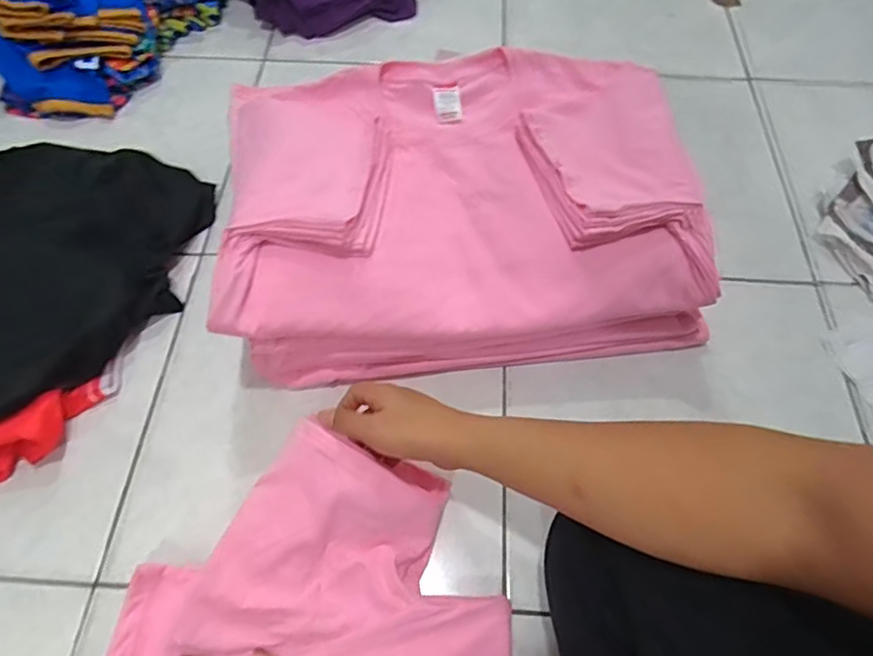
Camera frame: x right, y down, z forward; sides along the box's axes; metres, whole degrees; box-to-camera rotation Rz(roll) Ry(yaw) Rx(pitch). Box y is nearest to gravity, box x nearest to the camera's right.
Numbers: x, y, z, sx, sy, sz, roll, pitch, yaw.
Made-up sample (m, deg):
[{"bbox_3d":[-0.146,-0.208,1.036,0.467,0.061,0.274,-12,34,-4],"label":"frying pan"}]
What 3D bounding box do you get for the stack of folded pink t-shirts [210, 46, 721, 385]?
[{"bbox_3d":[0.030,-0.142,0.671,0.511,0.168,0.347,-5,61,-2],"label":"stack of folded pink t-shirts"}]

